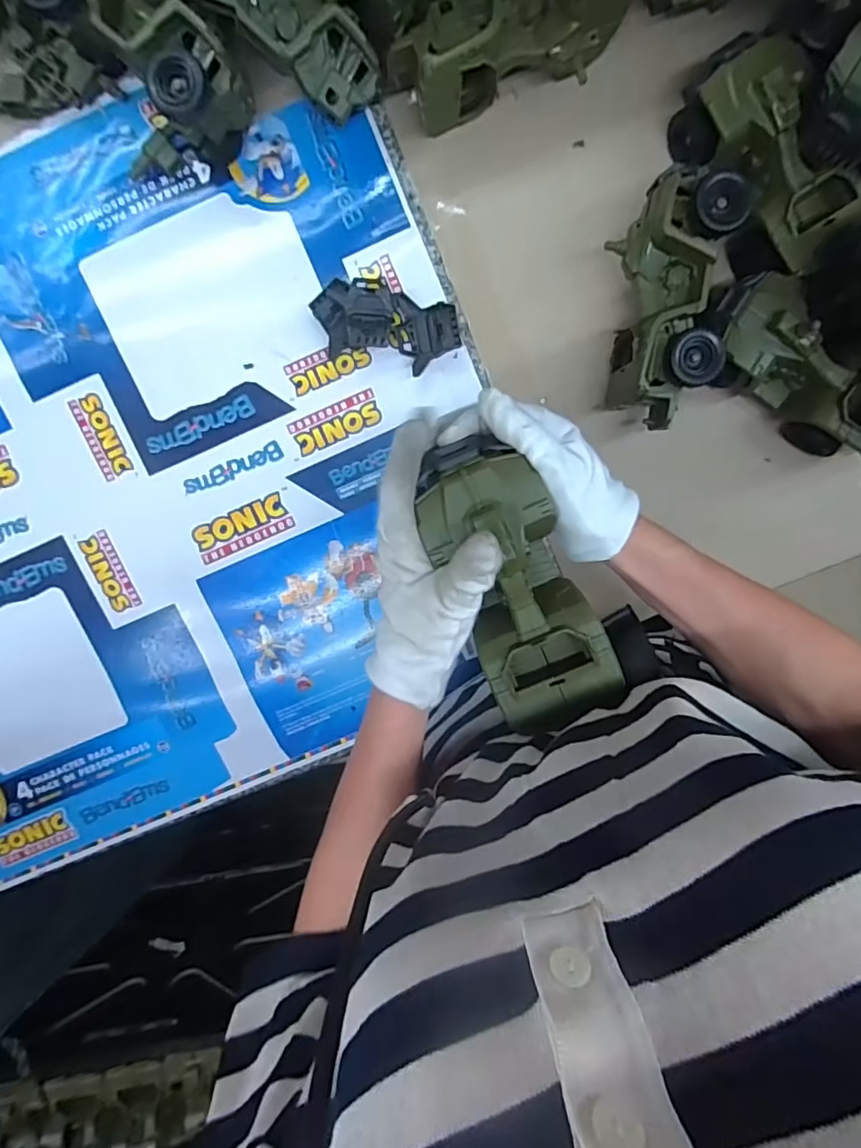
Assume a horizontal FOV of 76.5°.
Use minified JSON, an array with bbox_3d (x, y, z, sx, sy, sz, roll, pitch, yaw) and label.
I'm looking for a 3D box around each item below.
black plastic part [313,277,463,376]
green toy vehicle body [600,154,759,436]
[{"bbox_3d":[-0.039,-0.224,0.488,0.128,0.030,0.068,12,98,-2],"label":"black plastic part"},{"bbox_3d":[0.192,-0.228,0.460,0.085,0.078,0.199,6,99,-1],"label":"green toy vehicle body"}]

